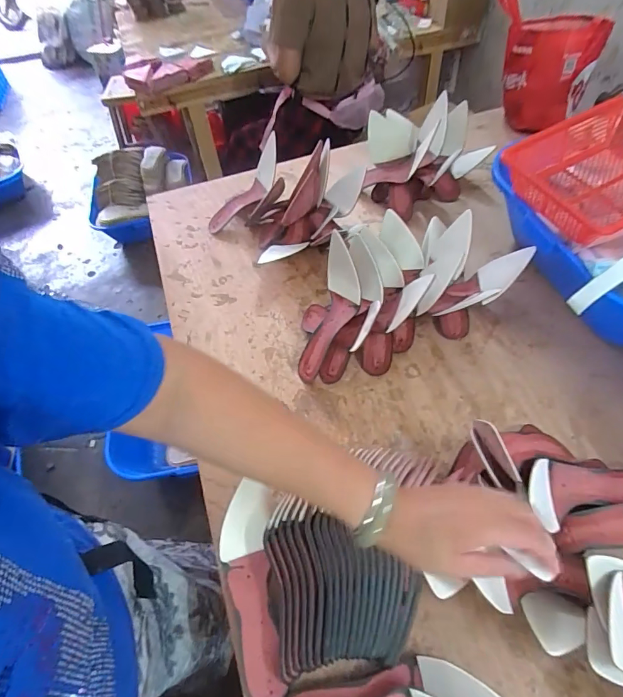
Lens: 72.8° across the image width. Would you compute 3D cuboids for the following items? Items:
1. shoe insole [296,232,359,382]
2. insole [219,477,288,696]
[{"bbox_3d":[0.037,-0.060,0.732,0.070,0.252,0.049,20,12,18],"label":"shoe insole"},{"bbox_3d":[-0.082,0.305,0.549,0.073,0.035,0.242,-7,52,-2],"label":"insole"}]

